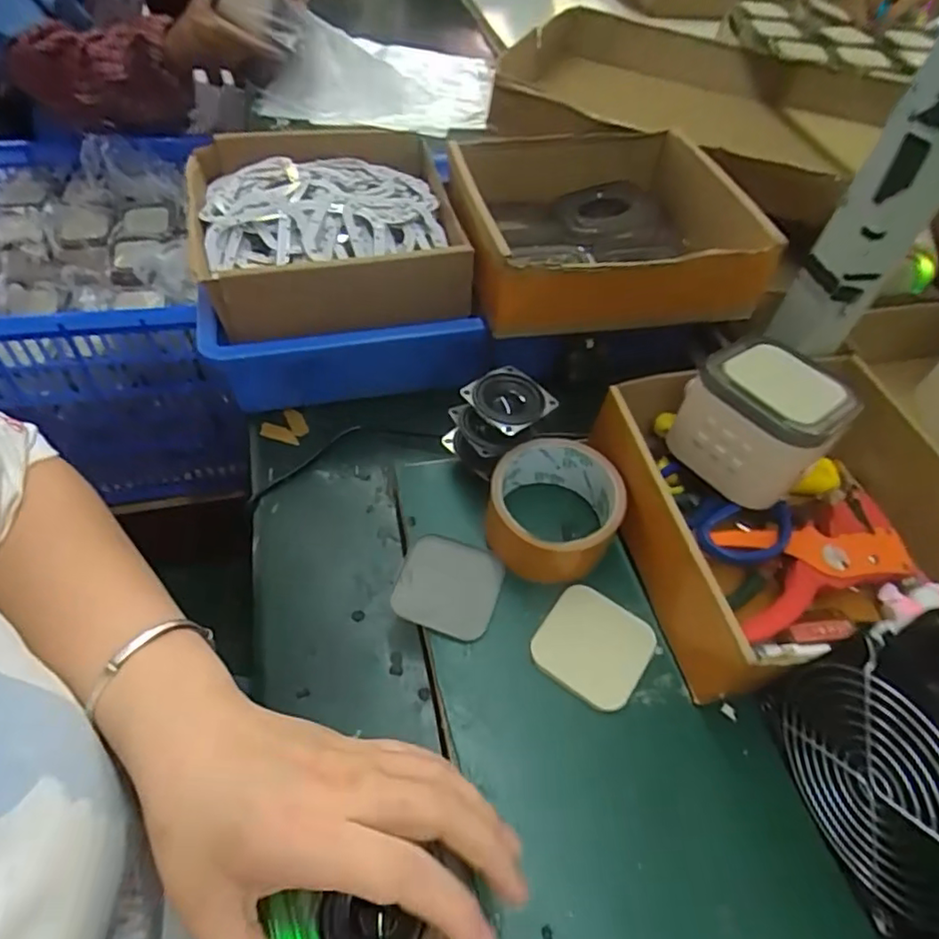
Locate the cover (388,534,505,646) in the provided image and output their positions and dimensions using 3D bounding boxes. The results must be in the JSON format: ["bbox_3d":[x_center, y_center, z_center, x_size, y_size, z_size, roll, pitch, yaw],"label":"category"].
[{"bbox_3d":[-0.014,0.076,0.408,0.065,0.006,0.066,16,52,8],"label":"cover"}]

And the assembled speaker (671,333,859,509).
[{"bbox_3d":[0.190,-0.031,0.416,0.085,0.077,0.091,-36,63,-28],"label":"assembled speaker"}]

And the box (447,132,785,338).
[{"bbox_3d":[0.102,-0.219,0.536,0.219,0.070,0.244,-7,53,-10],"label":"box"}]

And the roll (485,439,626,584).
[{"bbox_3d":[0.056,0.027,0.419,0.085,0.047,0.083,2,52,-3],"label":"roll"}]

